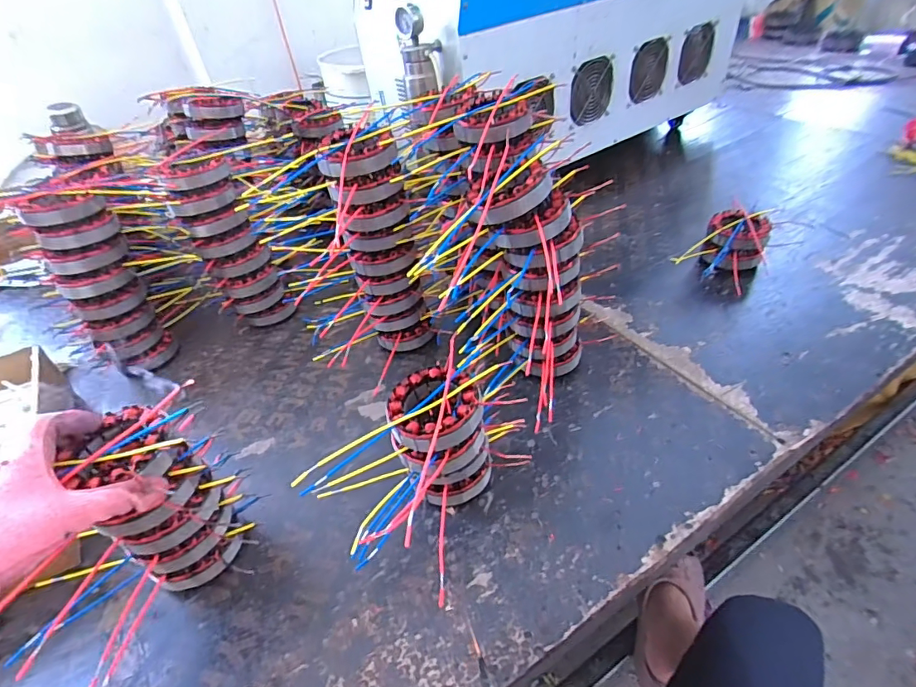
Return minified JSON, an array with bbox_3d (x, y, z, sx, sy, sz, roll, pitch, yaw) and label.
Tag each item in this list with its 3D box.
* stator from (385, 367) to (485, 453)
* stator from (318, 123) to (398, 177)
[{"bbox_3d":[-0.024,0.059,0.444,0.088,0.033,0.087,-4,41,4],"label":"stator"},{"bbox_3d":[-0.114,-0.212,0.528,0.082,0.036,0.075,-4,41,4],"label":"stator"}]

